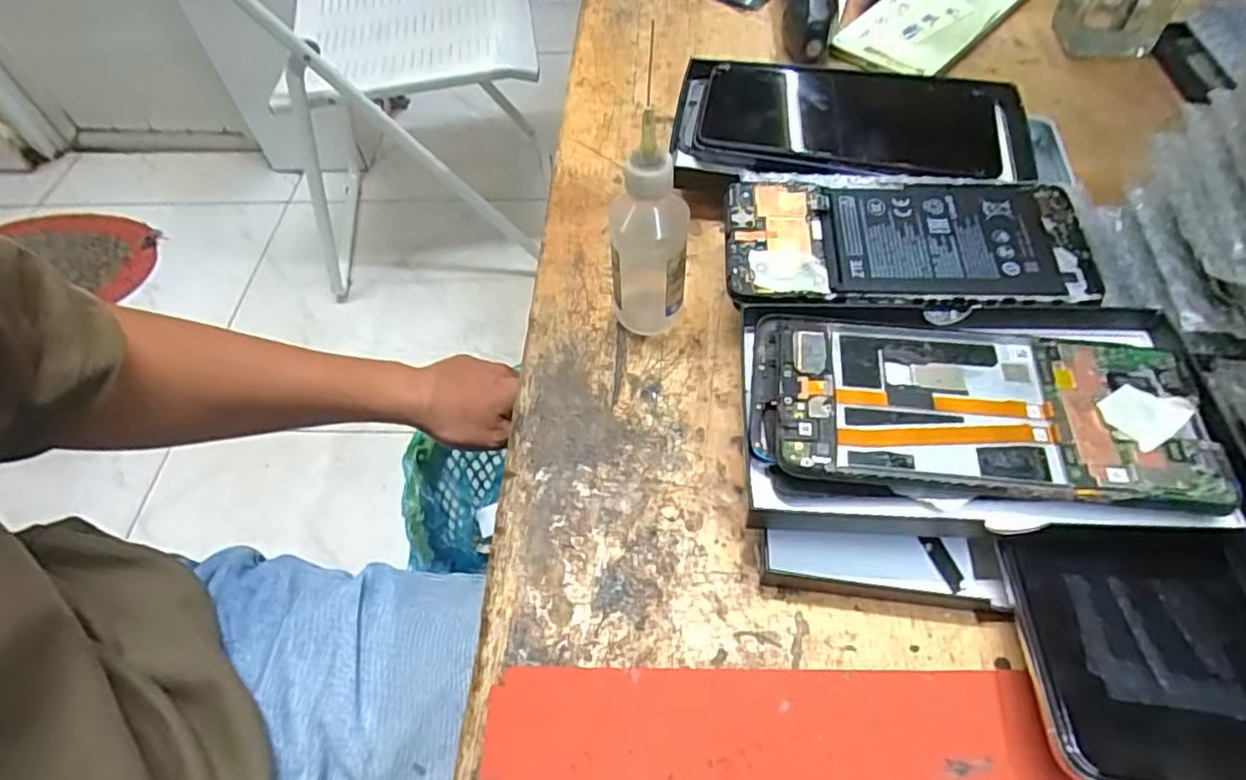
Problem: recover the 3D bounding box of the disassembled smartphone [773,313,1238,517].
[{"bbox_3d":[0.138,0.006,0.258,0.151,0.008,0.073,6,56,7],"label":"disassembled smartphone"}]

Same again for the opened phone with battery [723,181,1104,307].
[{"bbox_3d":[0.128,-0.068,0.305,0.157,0.010,0.068,2,55,5],"label":"opened phone with battery"}]

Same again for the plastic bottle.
[{"bbox_3d":[0.011,-0.073,0.287,0.033,0.125,0.033,1,55,4],"label":"plastic bottle"}]

